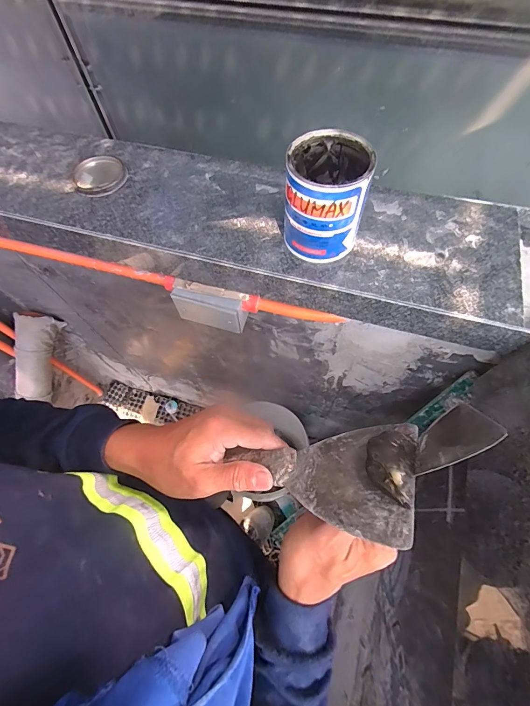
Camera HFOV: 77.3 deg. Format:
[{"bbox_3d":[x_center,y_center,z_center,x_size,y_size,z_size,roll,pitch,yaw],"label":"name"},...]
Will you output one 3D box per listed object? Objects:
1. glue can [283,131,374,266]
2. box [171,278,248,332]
[{"bbox_3d":[0.076,-0.196,0.431,0.094,0.123,0.103,-1,64,2],"label":"glue can"},{"bbox_3d":[-0.092,-0.077,0.567,0.122,0.082,0.032,14,66,9],"label":"box"}]

